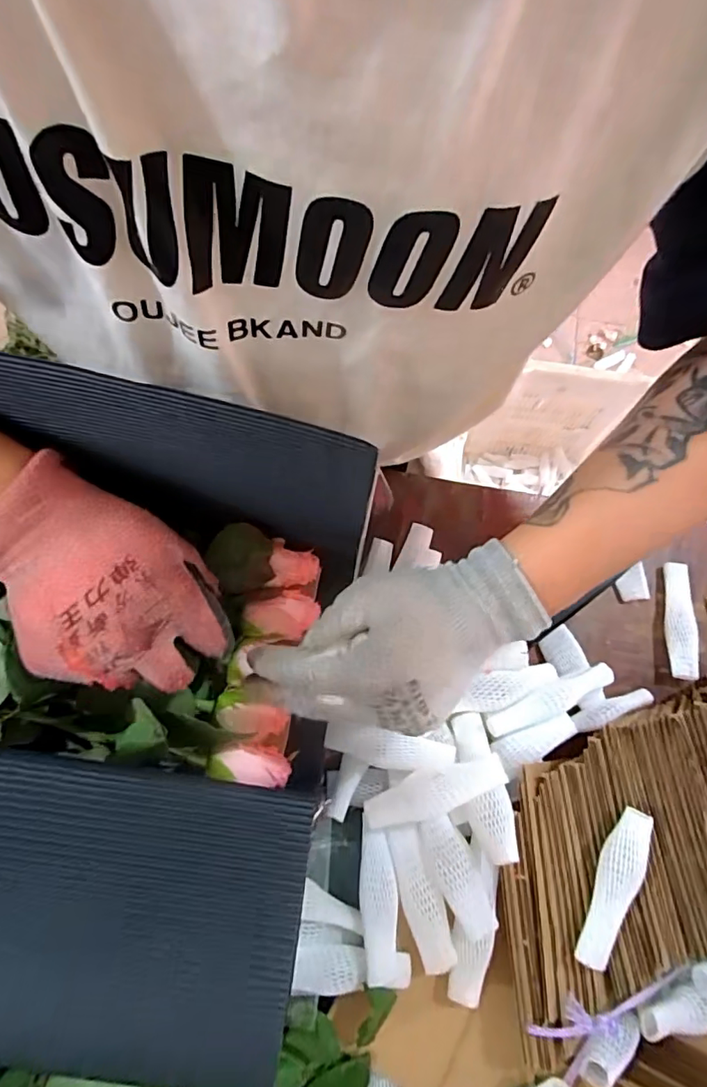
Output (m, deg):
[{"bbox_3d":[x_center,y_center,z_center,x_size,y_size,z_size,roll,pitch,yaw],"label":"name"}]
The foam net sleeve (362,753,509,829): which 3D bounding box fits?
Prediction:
[{"bbox_3d":[0.049,0.157,0.336,0.093,0.021,0.023,-24,77,10],"label":"foam net sleeve"}]

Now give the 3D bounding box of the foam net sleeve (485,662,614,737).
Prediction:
[{"bbox_3d":[0.135,0.109,0.363,0.091,0.009,0.019,-23,77,-7],"label":"foam net sleeve"}]

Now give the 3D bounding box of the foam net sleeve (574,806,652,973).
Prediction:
[{"bbox_3d":[0.156,0.205,0.319,0.021,0.020,0.090,25,76,5],"label":"foam net sleeve"}]

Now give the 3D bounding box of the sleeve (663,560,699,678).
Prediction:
[{"bbox_3d":[0.261,0.060,0.419,0.024,0.016,0.091,10,76,1],"label":"sleeve"}]

